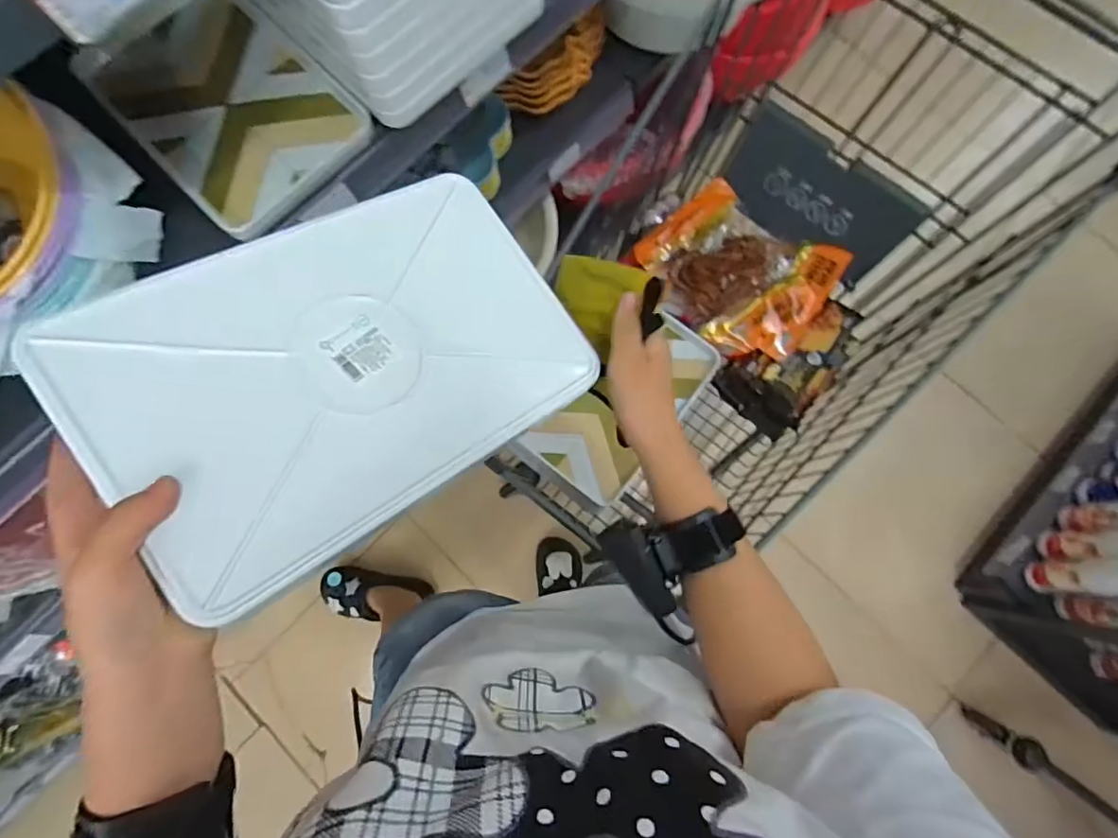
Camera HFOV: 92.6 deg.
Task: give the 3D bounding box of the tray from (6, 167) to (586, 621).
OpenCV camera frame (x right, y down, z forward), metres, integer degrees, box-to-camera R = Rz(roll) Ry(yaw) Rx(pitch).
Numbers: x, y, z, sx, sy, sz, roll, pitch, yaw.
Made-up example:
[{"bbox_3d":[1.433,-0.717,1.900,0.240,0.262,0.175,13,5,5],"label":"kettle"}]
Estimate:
[{"bbox_3d":[-0.124,-0.038,0.330,0.280,0.016,0.185,-34,88,-26],"label":"tray"}]

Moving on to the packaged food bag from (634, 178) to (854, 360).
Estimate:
[{"bbox_3d":[0.271,-0.228,0.841,0.281,0.103,0.190,40,81,6],"label":"packaged food bag"}]

